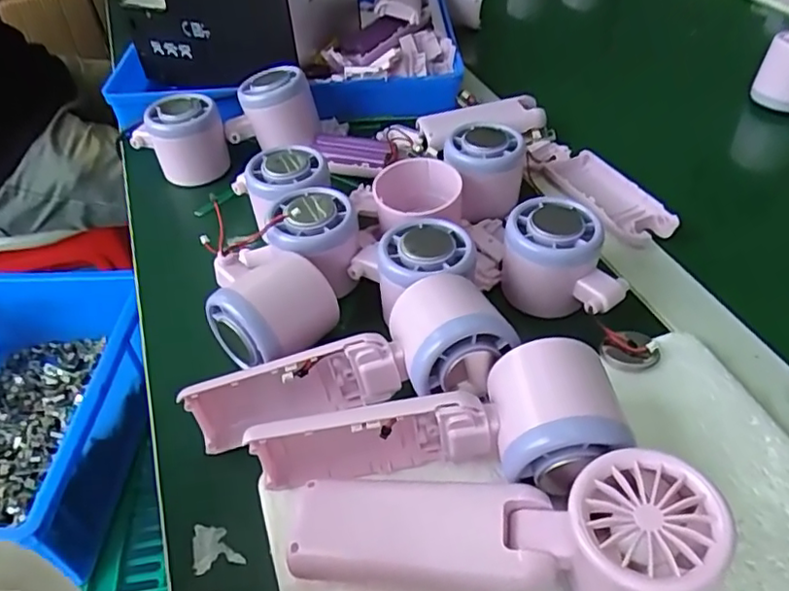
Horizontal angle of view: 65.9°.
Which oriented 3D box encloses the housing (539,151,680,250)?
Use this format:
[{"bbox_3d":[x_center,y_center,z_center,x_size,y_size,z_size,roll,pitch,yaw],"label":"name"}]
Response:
[{"bbox_3d":[0.156,-0.073,0.447,0.051,0.018,0.105,-18,46,-14],"label":"housing"}]

